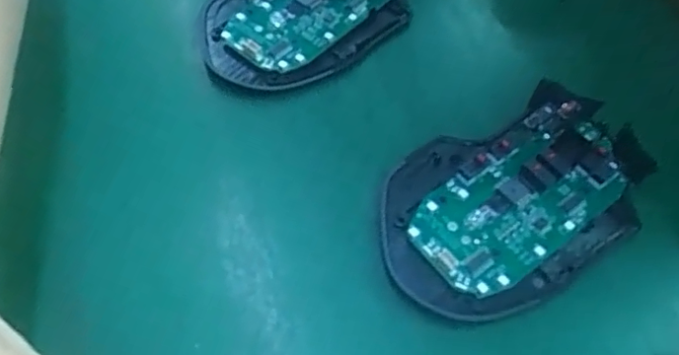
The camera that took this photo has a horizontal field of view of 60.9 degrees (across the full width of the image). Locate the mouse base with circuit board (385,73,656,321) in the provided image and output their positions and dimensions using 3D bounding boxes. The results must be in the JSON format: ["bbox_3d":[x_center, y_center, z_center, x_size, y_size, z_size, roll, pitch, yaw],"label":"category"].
[{"bbox_3d":[0.067,0.008,0.224,0.111,0.018,0.070,-26,64,-18],"label":"mouse base with circuit board"}]

